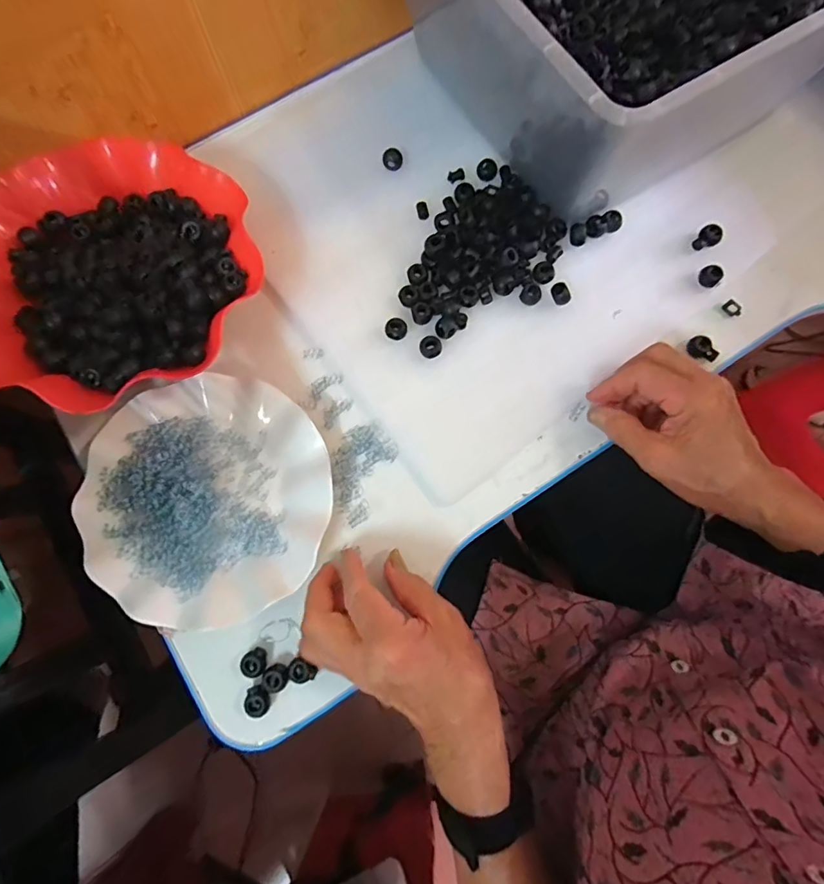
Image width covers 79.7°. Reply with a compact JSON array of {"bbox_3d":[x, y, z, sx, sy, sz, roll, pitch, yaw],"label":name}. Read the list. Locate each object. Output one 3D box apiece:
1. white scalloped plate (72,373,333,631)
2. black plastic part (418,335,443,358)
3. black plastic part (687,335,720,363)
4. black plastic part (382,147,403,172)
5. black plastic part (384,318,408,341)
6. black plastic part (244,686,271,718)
[{"bbox_3d":[-0.151,0.040,0.371,0.176,0.023,0.177,0,77,1],"label":"white scalloped plate"},{"bbox_3d":[0.015,-0.076,0.396,0.018,0.009,0.017,0,77,1],"label":"black plastic part"},{"bbox_3d":[0.235,-0.075,0.399,0.016,0.010,0.024,-38,79,-8],"label":"black plastic part"},{"bbox_3d":[-0.017,-0.247,0.433,0.017,0.012,0.013,-8,77,-1],"label":"black plastic part"},{"bbox_3d":[-0.013,-0.091,0.398,0.018,0.006,0.016,12,77,4],"label":"black plastic part"},{"bbox_3d":[-0.108,0.181,0.346,0.016,0.011,0.020,-3,76,0],"label":"black plastic part"}]

